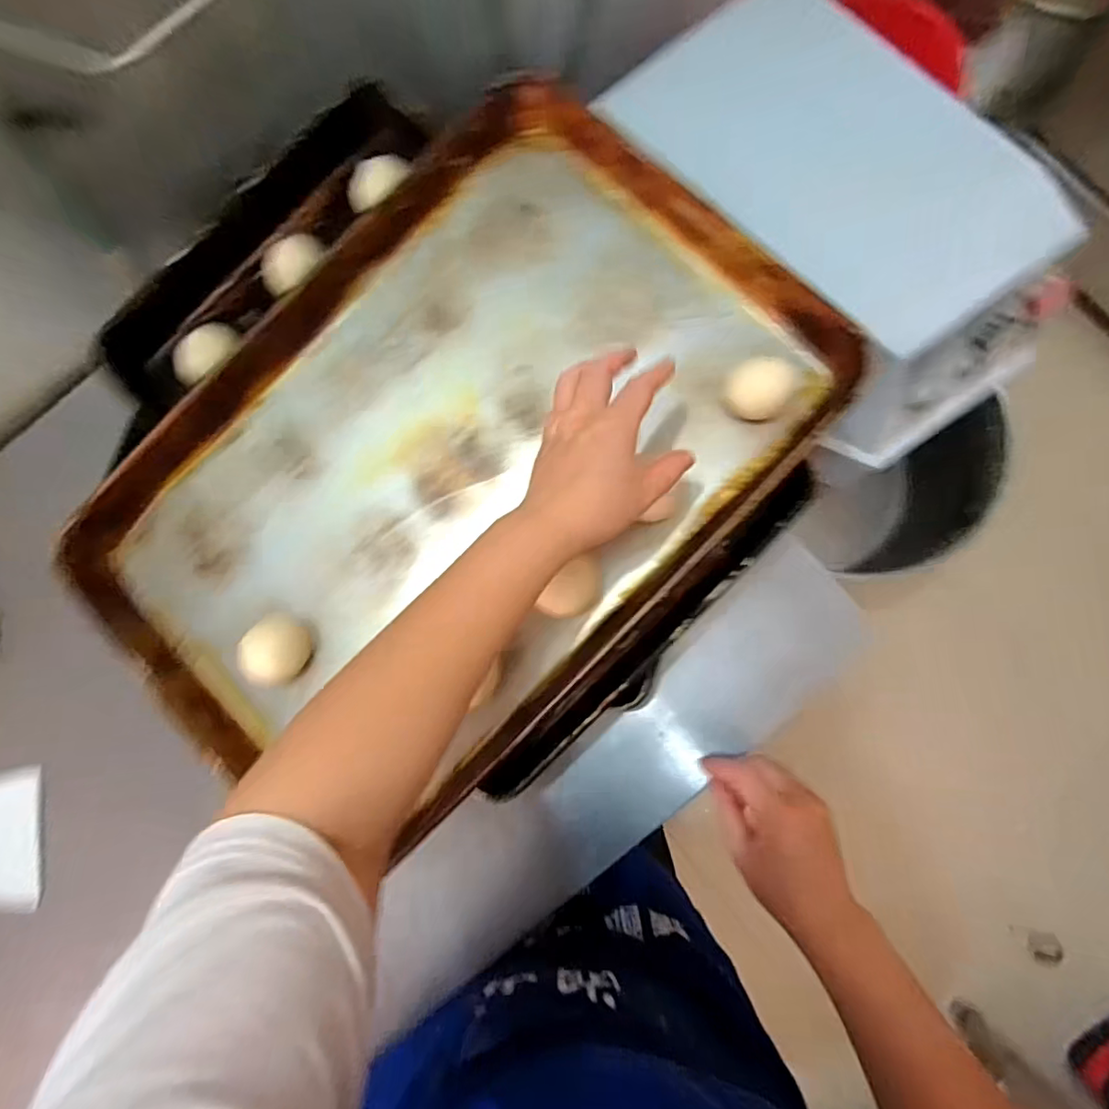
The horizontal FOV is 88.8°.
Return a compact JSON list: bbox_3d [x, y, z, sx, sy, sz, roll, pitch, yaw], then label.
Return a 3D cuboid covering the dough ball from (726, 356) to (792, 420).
[{"bbox_3d":[0.164,-0.131,0.455,0.052,0.039,0.040,9,85,7],"label":"dough ball"}]

